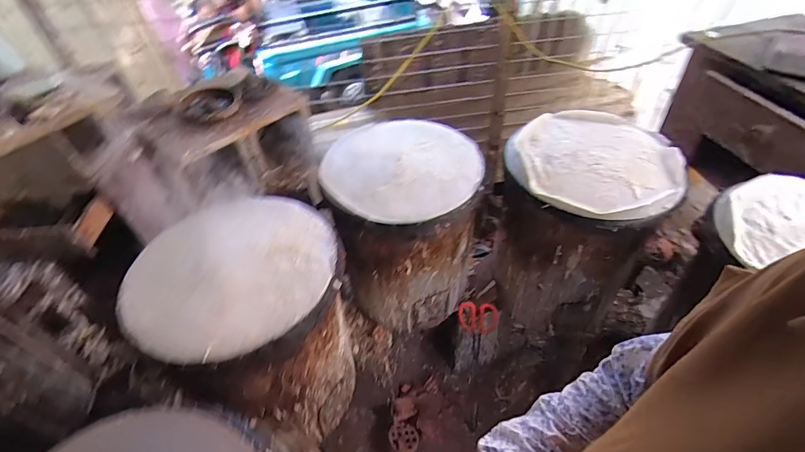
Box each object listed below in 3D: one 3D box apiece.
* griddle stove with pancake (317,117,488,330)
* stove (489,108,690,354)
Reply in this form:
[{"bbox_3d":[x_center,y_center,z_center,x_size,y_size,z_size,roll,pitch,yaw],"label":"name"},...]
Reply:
[{"bbox_3d":[0.015,0.018,1.078,0.363,0.465,0.341,-10,46,-4],"label":"griddle stove with pancake"},{"bbox_3d":[0.447,0.002,1.080,0.366,0.473,0.366,18,50,21],"label":"stove"}]

